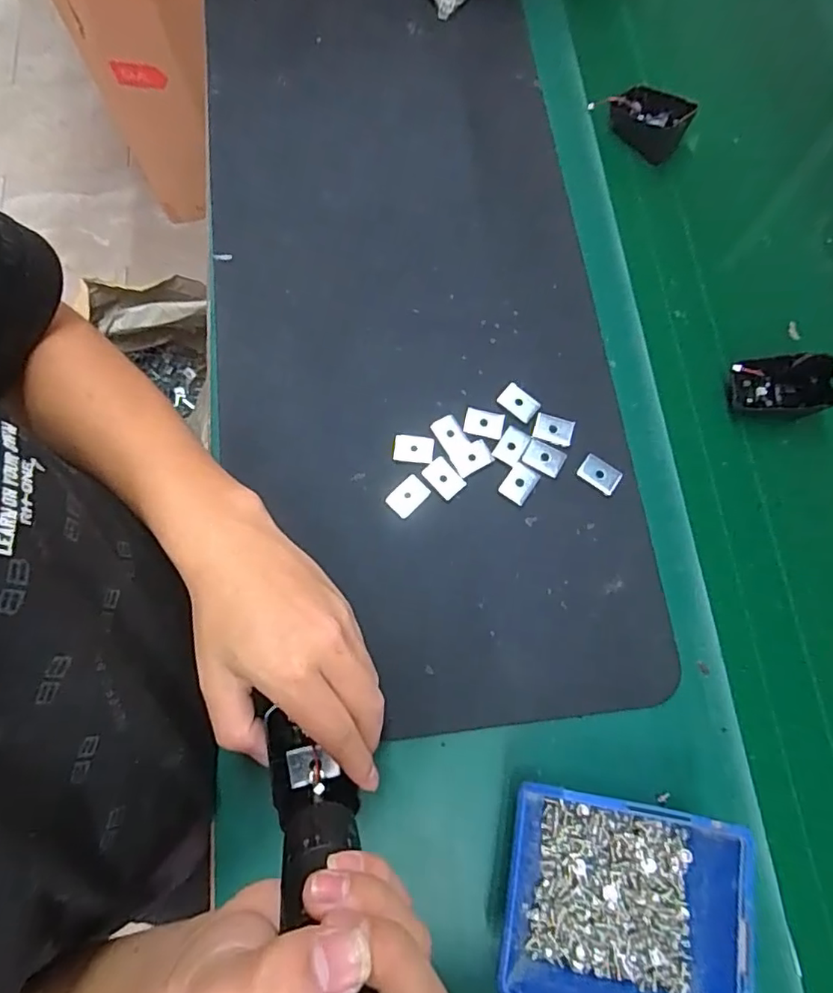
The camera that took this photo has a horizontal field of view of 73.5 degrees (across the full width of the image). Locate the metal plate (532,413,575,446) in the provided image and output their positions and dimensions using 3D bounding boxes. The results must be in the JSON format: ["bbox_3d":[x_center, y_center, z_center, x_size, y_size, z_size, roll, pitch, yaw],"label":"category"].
[{"bbox_3d":[0.103,-0.051,0.417,0.028,0.004,0.021,18,75,5],"label":"metal plate"}]

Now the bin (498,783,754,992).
[{"bbox_3d":[0.114,0.229,0.315,0.124,0.058,0.115,12,74,3],"label":"bin"}]

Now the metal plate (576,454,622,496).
[{"bbox_3d":[0.134,-0.016,0.409,0.029,0.004,0.020,32,76,9],"label":"metal plate"}]

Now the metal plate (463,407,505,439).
[{"bbox_3d":[0.050,-0.055,0.416,0.029,0.004,0.020,10,74,3],"label":"metal plate"}]

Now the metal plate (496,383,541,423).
[{"bbox_3d":[0.077,-0.071,0.422,0.029,0.004,0.019,40,78,11],"label":"metal plate"}]

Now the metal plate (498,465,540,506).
[{"bbox_3d":[0.075,-0.009,0.404,0.020,0.004,0.027,33,76,9],"label":"metal plate"}]

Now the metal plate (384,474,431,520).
[{"bbox_3d":[-0.006,0.000,0.402,0.021,0.004,0.028,43,78,11],"label":"metal plate"}]

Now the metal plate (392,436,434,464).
[{"bbox_3d":[-0.002,-0.035,0.408,0.029,0.004,0.020,6,74,2],"label":"metal plate"}]

